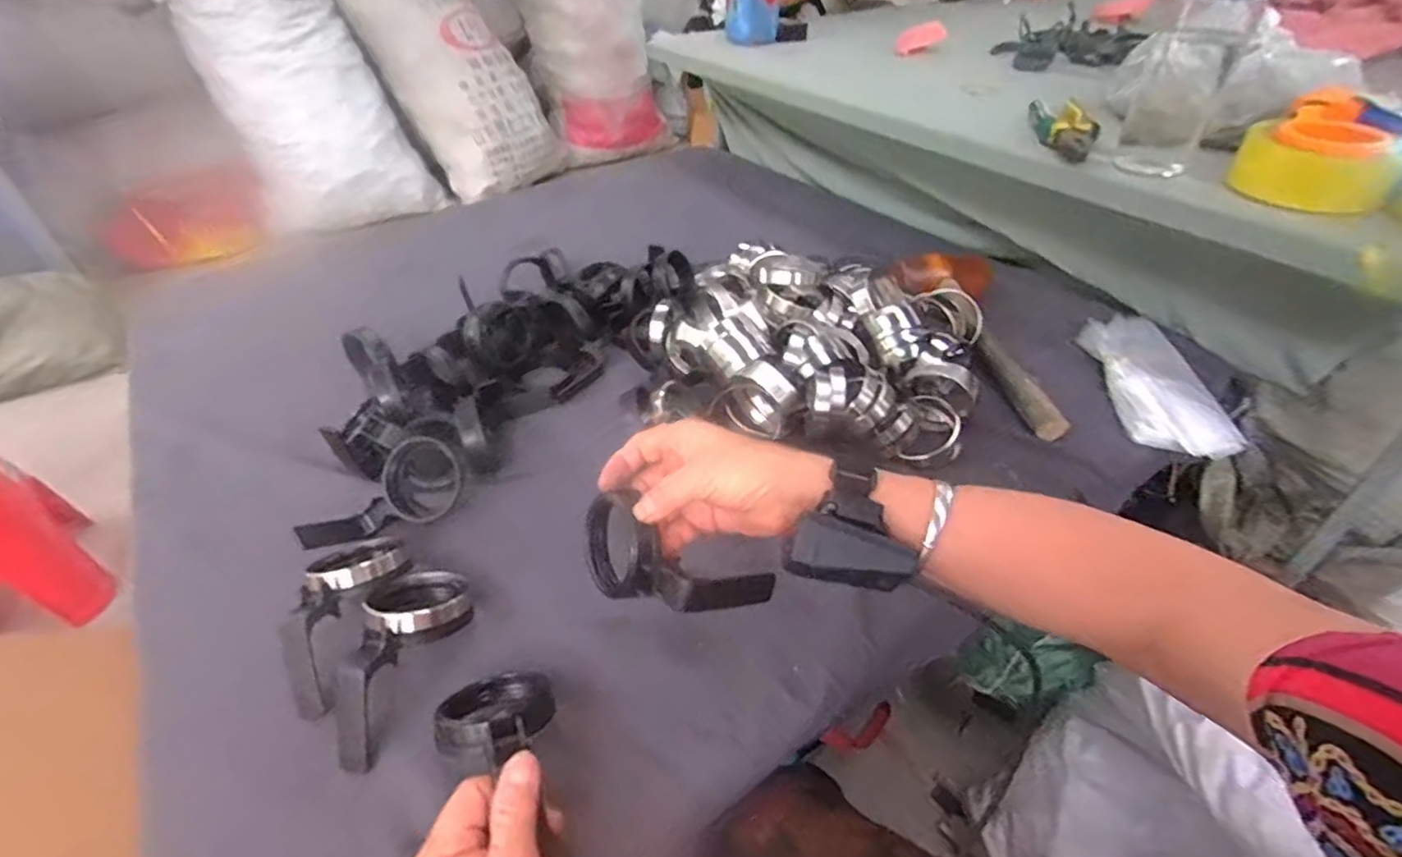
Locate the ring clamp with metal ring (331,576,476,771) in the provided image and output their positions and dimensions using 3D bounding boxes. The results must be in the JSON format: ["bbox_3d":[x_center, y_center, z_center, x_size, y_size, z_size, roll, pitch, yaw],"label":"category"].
[{"bbox_3d":[-0.215,0.152,0.443,0.062,0.051,0.134,14,43,18],"label":"ring clamp with metal ring"}]

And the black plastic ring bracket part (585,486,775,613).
[{"bbox_3d":[-0.028,0.082,0.411,0.136,0.058,0.053,16,44,31],"label":"black plastic ring bracket part"}]

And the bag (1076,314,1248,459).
[{"bbox_3d":[0.458,-0.050,0.647,0.097,0.037,0.187,0,41,2],"label":"bag"}]

